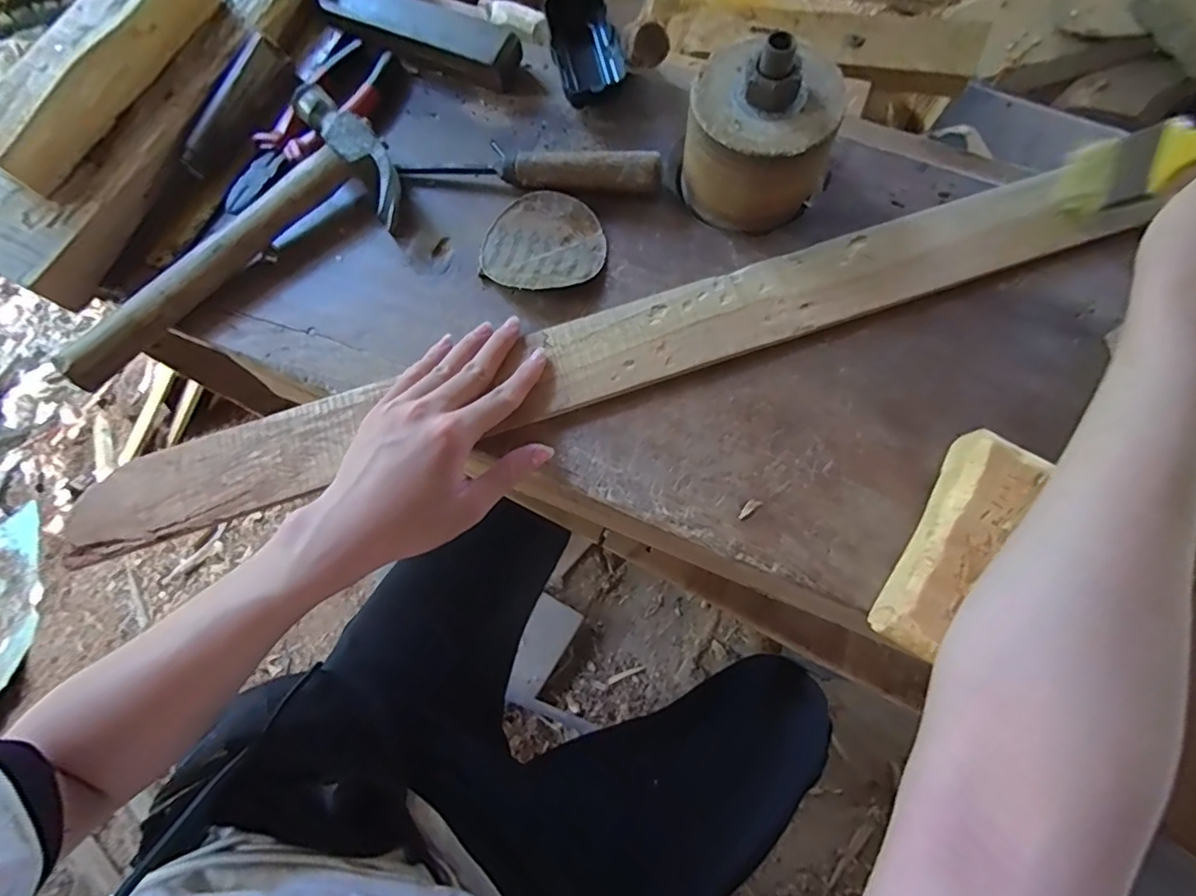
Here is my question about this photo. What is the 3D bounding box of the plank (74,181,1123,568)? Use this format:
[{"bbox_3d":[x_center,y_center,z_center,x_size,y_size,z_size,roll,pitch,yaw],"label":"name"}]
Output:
[{"bbox_3d":[-0.003,-0.062,0.397,0.711,0.015,0.071,-18,75,-2],"label":"plank"}]

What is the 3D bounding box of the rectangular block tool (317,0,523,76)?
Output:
[{"bbox_3d":[-0.151,-0.353,0.472,0.183,0.024,0.035,25,76,8],"label":"rectangular block tool"}]

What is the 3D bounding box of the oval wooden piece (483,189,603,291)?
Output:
[{"bbox_3d":[-0.042,-0.154,0.429,0.090,0.012,0.084,-16,74,-3],"label":"oval wooden piece"}]

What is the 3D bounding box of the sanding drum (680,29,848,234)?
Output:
[{"bbox_3d":[0.113,-0.221,0.393,0.103,0.087,0.092,22,76,7],"label":"sanding drum"}]

